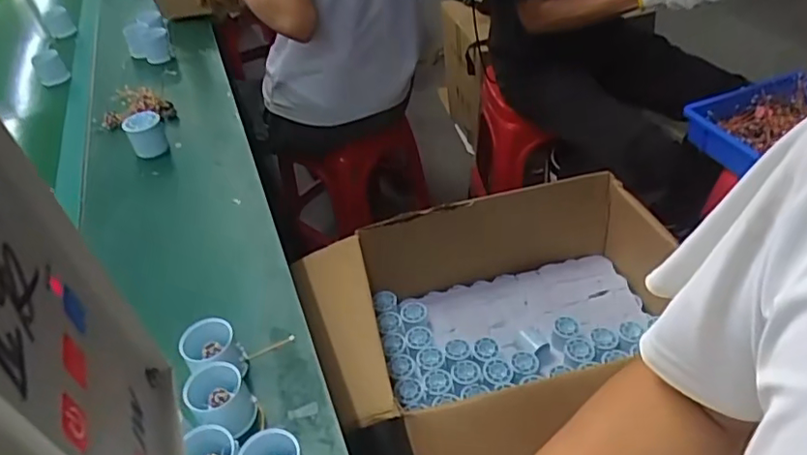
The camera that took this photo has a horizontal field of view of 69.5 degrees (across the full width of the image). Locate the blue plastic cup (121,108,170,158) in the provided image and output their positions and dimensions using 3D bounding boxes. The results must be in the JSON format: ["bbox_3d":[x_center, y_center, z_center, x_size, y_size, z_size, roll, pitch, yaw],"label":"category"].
[{"bbox_3d":[-0.411,-0.150,0.930,0.053,0.062,0.046,-19,43,-12],"label":"blue plastic cup"}]

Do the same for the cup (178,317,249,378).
[{"bbox_3d":[-0.188,0.131,0.581,0.051,0.064,0.051,-5,42,4],"label":"cup"}]

